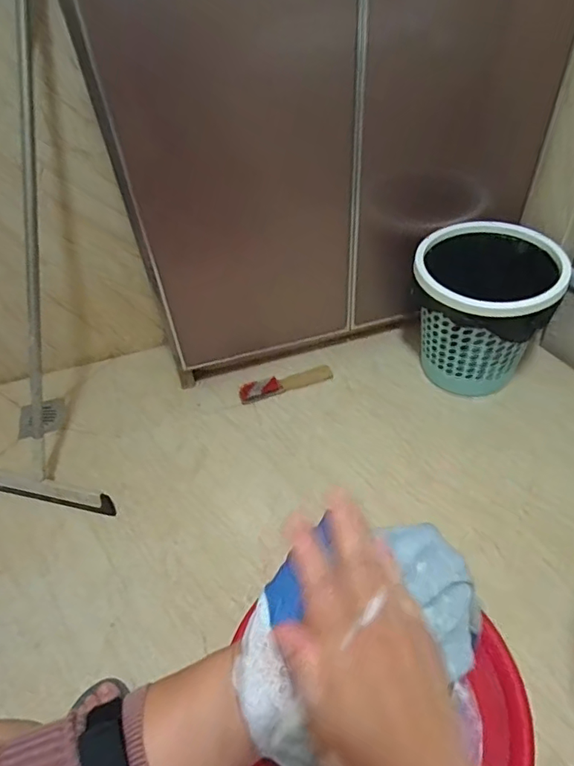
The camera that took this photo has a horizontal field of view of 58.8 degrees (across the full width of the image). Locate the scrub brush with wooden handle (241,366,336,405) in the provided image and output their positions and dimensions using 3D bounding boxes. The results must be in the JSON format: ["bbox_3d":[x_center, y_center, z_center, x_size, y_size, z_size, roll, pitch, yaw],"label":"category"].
[{"bbox_3d":[-0.002,-0.001,1.142,0.211,0.025,0.047,-14,48,-6],"label":"scrub brush with wooden handle"}]

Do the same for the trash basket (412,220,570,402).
[{"bbox_3d":[0.390,-0.138,1.045,0.249,0.283,0.226,16,51,18],"label":"trash basket"}]

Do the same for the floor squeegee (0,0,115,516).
[{"bbox_3d":[-0.402,-0.219,0.831,0.280,0.995,0.070,18,22,21],"label":"floor squeegee"}]

